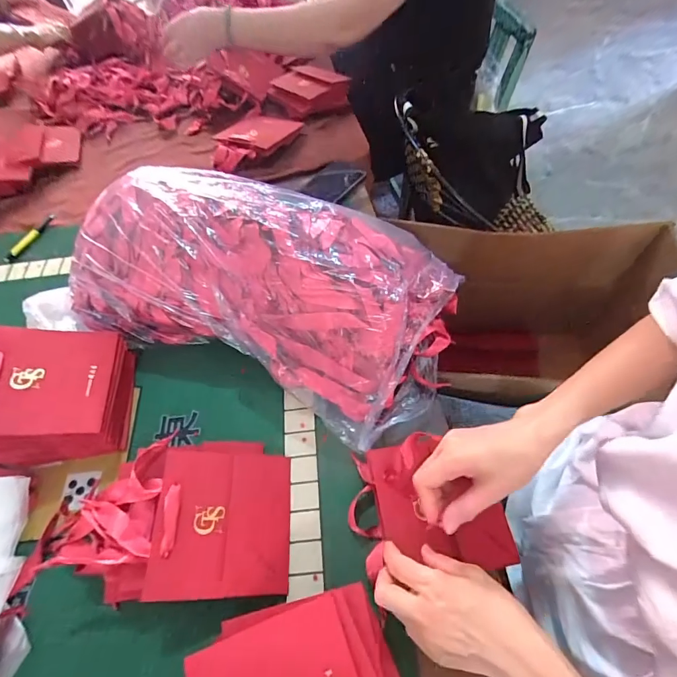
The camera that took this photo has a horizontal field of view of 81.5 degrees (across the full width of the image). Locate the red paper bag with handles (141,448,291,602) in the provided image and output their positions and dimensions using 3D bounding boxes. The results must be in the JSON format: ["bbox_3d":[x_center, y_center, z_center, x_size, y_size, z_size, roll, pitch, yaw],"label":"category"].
[{"bbox_3d":[-0.120,0.194,0.421,0.139,0.006,0.139,11,55,-22],"label":"red paper bag with handles"}]

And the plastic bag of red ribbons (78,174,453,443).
[{"bbox_3d":[-0.107,-0.072,0.530,0.512,0.150,0.292,14,61,13],"label":"plastic bag of red ribbons"}]

